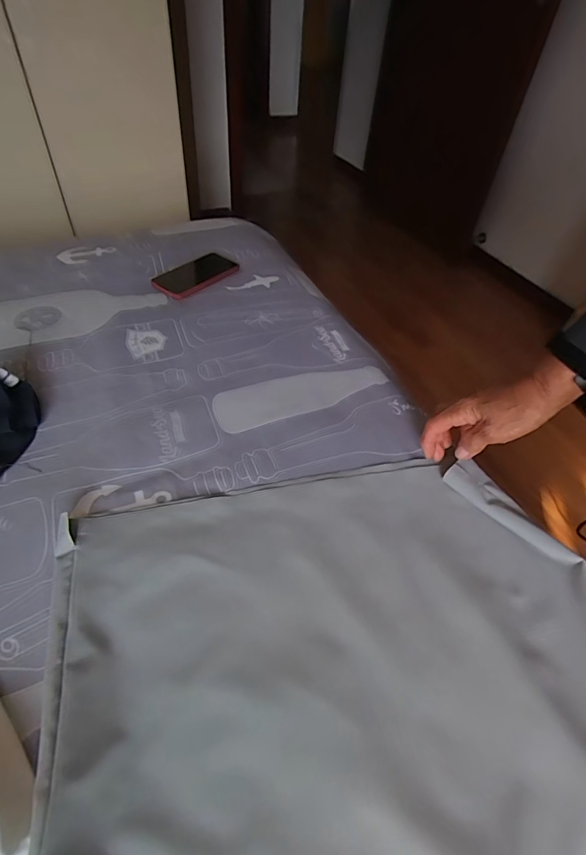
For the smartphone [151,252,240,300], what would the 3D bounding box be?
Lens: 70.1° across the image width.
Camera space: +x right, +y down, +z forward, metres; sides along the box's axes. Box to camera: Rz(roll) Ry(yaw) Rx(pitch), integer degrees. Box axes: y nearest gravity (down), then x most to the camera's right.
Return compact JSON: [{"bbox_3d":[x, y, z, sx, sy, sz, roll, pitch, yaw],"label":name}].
[{"bbox_3d":[-0.182,-0.290,0.793,0.094,0.011,0.168,34,53,24],"label":"smartphone"}]

